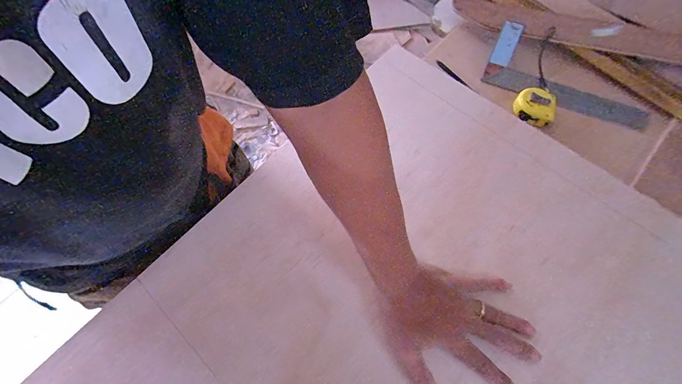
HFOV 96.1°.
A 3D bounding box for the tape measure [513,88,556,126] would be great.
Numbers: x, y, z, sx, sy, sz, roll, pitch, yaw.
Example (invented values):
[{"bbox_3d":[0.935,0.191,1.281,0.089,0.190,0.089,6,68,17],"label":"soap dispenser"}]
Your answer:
[{"bbox_3d":[0.362,-0.159,0.569,0.043,0.046,0.073,-42,73,-16],"label":"tape measure"}]

